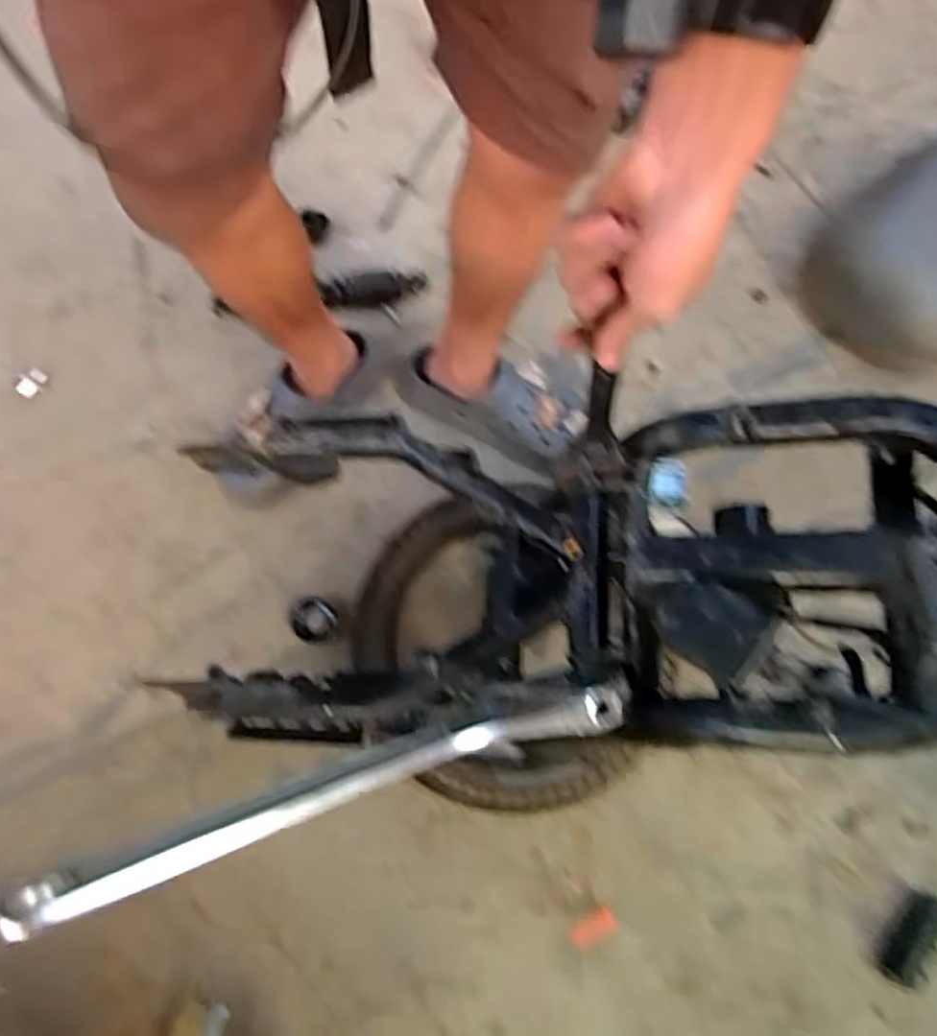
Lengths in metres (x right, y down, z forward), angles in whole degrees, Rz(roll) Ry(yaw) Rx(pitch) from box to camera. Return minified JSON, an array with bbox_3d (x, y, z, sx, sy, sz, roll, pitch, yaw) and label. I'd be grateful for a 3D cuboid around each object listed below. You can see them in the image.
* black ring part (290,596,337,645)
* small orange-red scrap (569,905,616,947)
[{"bbox_3d":[-0.189,0.126,0.879,0.057,0.019,0.054,0,74,0],"label":"black ring part"},{"bbox_3d":[0.138,0.455,0.803,0.052,0.005,0.025,-30,76,-8],"label":"small orange-red scrap"}]

